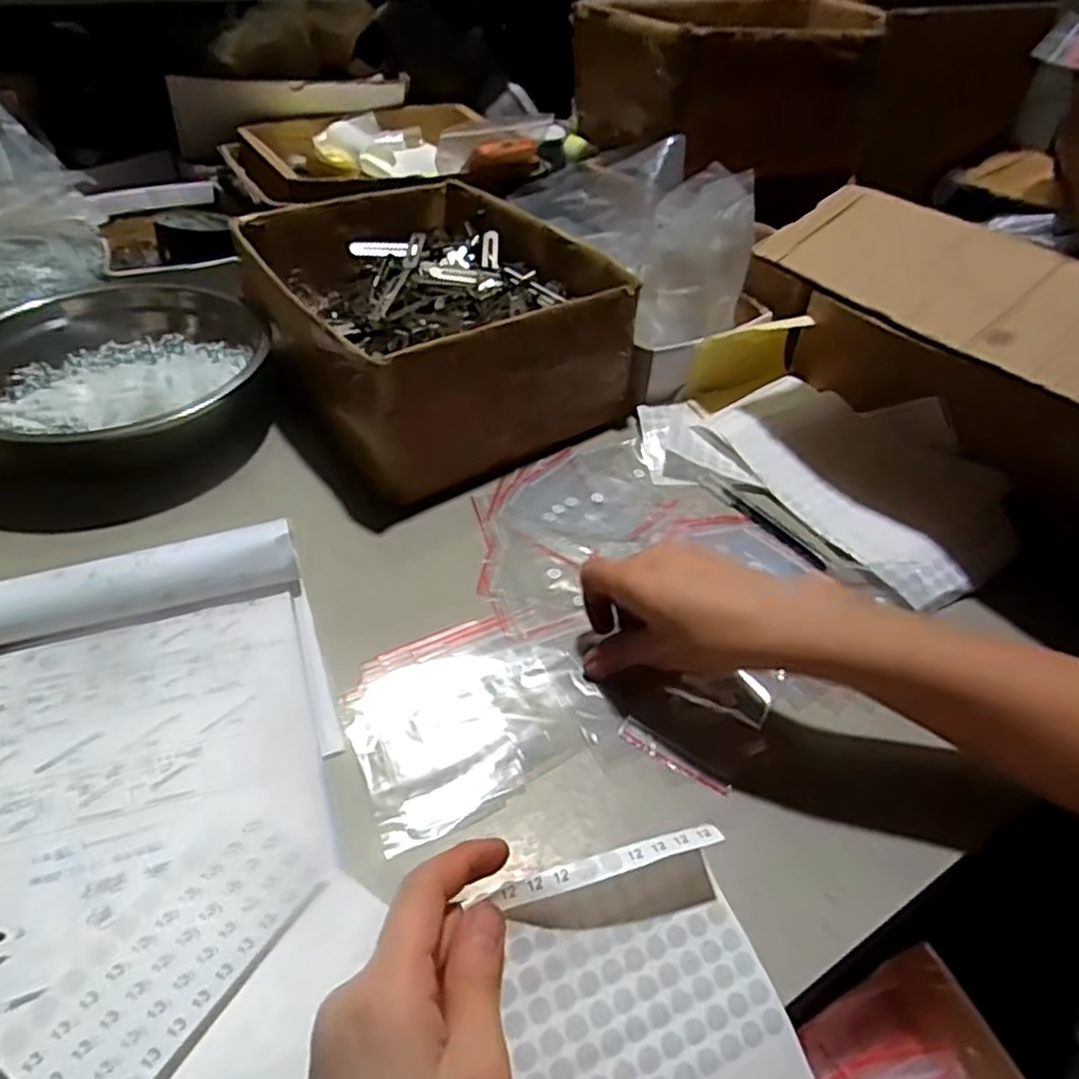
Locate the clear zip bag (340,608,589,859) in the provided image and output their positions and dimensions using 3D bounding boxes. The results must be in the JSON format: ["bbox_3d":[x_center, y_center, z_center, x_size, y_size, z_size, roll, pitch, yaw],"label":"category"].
[{"bbox_3d":[-0.042,0.102,0.436,0.138,0.004,0.124,-17,47,-21],"label":"clear zip bag"}]

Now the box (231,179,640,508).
[{"bbox_3d":[-0.103,-0.204,0.676,0.261,0.122,0.316,-26,51,-28],"label":"box"}]

